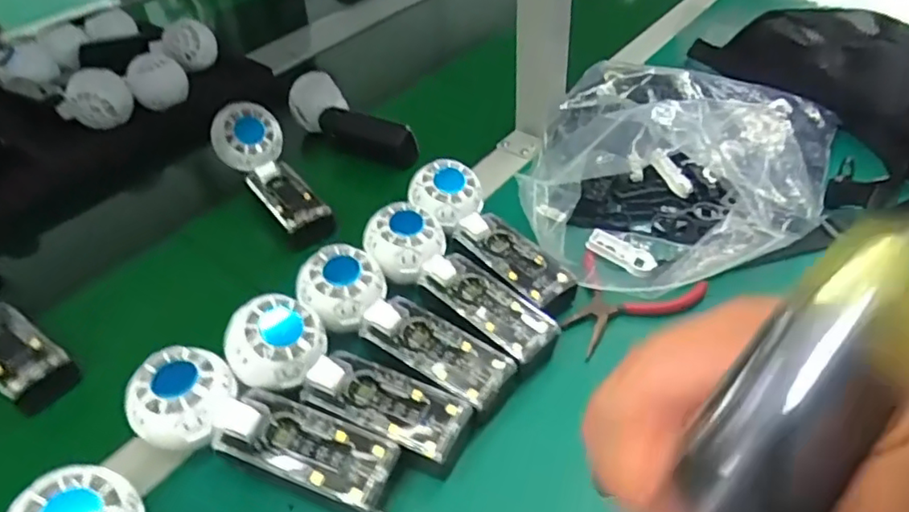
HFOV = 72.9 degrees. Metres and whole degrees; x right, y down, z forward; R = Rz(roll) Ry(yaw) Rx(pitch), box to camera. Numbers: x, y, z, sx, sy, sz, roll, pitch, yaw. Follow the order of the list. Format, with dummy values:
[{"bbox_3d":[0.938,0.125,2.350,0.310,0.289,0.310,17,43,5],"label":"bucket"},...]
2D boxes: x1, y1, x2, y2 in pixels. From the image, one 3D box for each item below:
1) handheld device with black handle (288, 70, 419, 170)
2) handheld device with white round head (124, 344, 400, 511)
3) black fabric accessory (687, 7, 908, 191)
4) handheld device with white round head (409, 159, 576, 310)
[{"bbox_3d":[-0.110,-0.143,0.653,0.154,0.055,0.042,28,52,30],"label":"handheld device with black handle"},{"bbox_3d":[-0.115,0.108,0.380,0.165,0.060,0.060,10,45,15],"label":"handheld device with white round head"},{"bbox_3d":[0.388,-0.204,0.647,0.141,0.070,0.301,-18,44,-14],"label":"black fabric accessory"},{"bbox_3d":[0.028,-0.020,0.499,0.053,0.053,0.163,-34,50,-28],"label":"handheld device with white round head"}]

